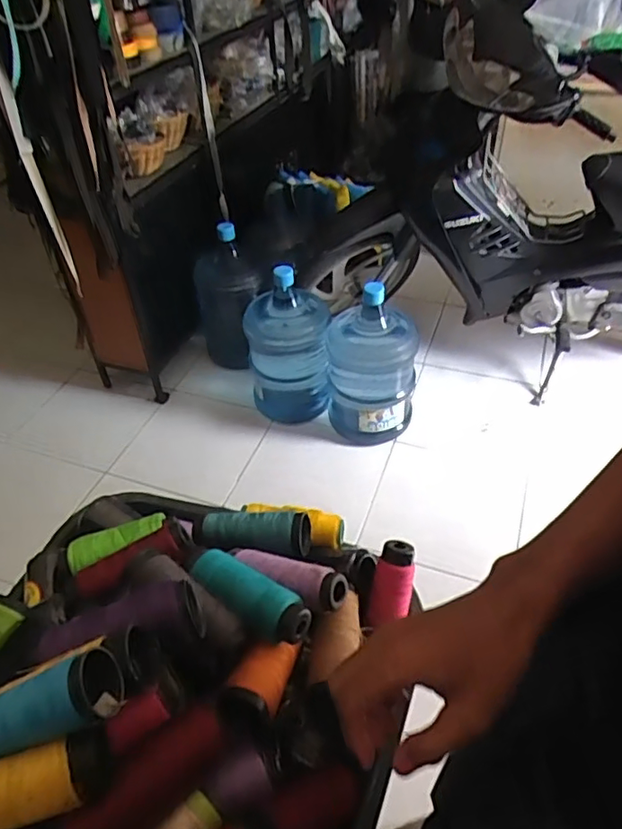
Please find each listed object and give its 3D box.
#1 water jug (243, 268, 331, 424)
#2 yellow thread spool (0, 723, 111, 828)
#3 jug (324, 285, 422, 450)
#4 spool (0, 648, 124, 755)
[{"bbox_3d":[-0.070,-0.219,1.747,0.239,0.474,0.229,-7,44,-4],"label":"water jug"},{"bbox_3d":[-0.171,0.211,0.322,0.109,0.031,0.033,-13,45,-10],"label":"yellow thread spool"},{"bbox_3d":[0.178,-0.152,1.679,0.260,0.487,0.238,2,44,6],"label":"jug"},{"bbox_3d":[-0.166,0.176,0.335,0.119,0.032,0.034,-23,48,2],"label":"spool"}]

